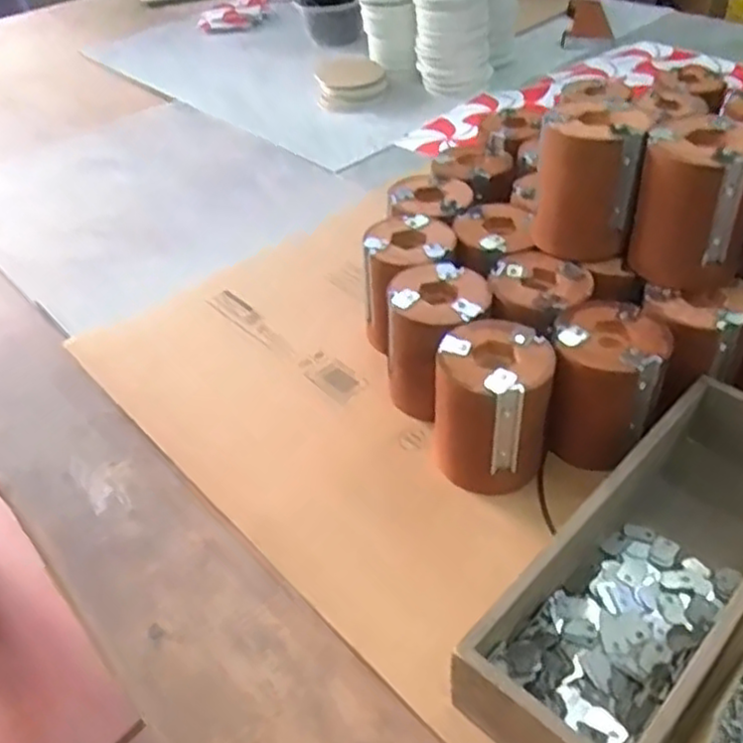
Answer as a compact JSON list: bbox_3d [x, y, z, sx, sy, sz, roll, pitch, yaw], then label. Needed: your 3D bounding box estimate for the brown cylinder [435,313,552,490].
[{"bbox_3d":[0.087,0.023,0.516,0.076,0.096,0.080,5,44,13],"label":"brown cylinder"}]

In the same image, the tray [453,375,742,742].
[{"bbox_3d":[0.176,0.116,0.435,0.100,0.066,0.290,31,54,34],"label":"tray"}]

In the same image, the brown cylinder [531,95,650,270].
[{"bbox_3d":[0.169,-0.150,0.563,0.074,0.102,0.073,13,45,19],"label":"brown cylinder"}]

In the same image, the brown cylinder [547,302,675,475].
[{"bbox_3d":[0.168,0.010,0.523,0.075,0.087,0.086,10,45,18],"label":"brown cylinder"}]

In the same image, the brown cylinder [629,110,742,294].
[{"bbox_3d":[0.233,-0.120,0.521,0.076,0.102,0.071,13,45,19],"label":"brown cylinder"}]

